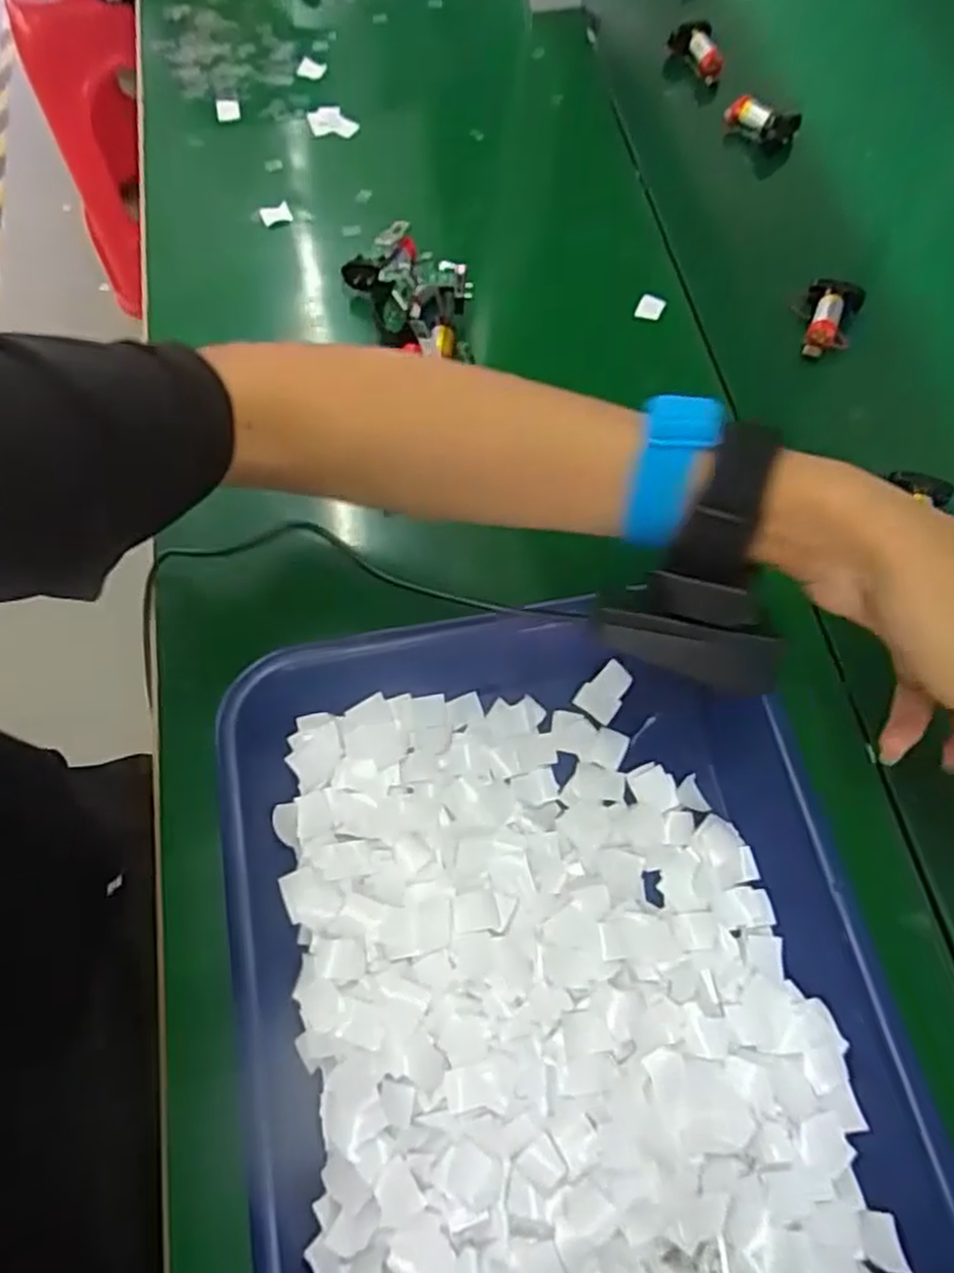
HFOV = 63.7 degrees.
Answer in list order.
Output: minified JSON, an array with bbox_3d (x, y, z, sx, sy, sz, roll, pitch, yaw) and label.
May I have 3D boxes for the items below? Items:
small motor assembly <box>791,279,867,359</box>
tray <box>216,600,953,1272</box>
[{"bbox_3d":[0.217,-0.198,0.476,0.036,0.025,0.042,20,69,10],"label":"small motor assembly"},{"bbox_3d":[0.035,0.149,0.311,0.253,0.033,0.330,-12,66,-4],"label":"tray"}]

